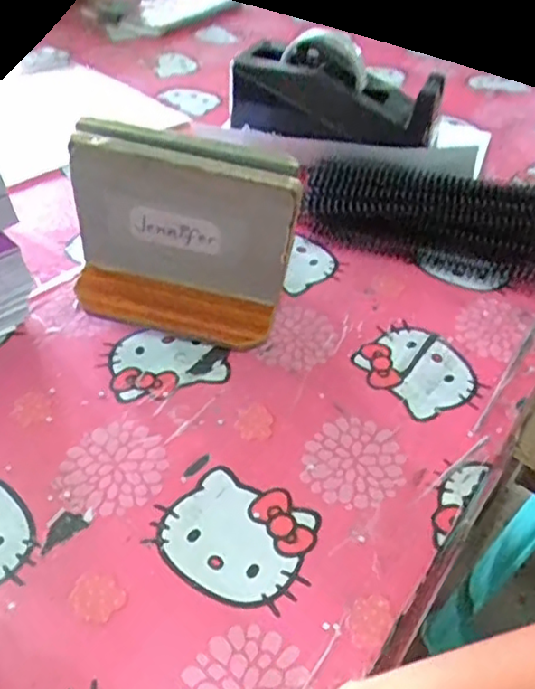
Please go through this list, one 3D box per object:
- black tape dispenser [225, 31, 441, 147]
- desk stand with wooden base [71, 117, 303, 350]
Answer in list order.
[{"bbox_3d":[0.069,-0.245,0.638,0.205,0.078,0.068,13,44,11],"label":"black tape dispenser"},{"bbox_3d":[-0.057,-0.073,0.445,0.148,0.134,0.058,9,43,7],"label":"desk stand with wooden base"}]

